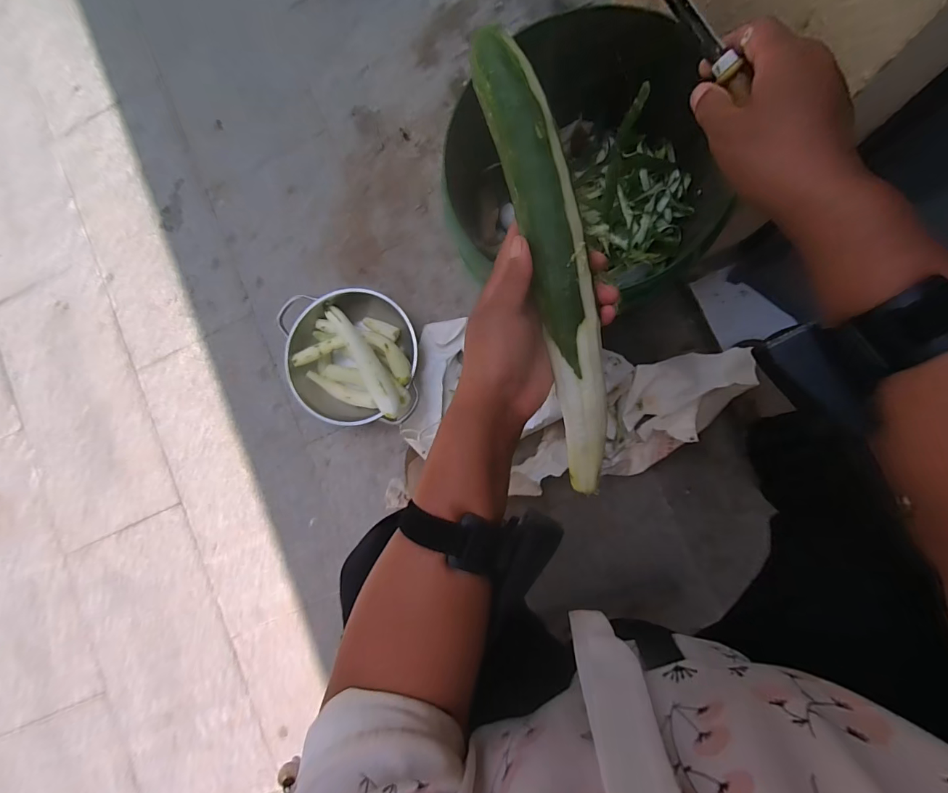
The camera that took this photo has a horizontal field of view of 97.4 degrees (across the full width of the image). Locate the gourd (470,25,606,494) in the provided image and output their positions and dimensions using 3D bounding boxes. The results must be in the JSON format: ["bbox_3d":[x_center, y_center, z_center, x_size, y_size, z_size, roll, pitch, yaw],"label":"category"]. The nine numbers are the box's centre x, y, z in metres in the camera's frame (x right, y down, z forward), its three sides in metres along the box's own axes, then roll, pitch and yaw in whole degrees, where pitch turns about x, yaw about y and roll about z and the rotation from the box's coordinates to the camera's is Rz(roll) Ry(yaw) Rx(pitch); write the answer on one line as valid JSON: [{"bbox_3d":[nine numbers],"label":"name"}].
[{"bbox_3d":[0.060,-0.079,0.294,0.042,0.035,0.324,-13,102,8],"label":"gourd"}]

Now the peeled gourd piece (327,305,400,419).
[{"bbox_3d":[-0.190,-0.069,0.718,0.043,0.035,0.257,-42,57,6],"label":"peeled gourd piece"}]

